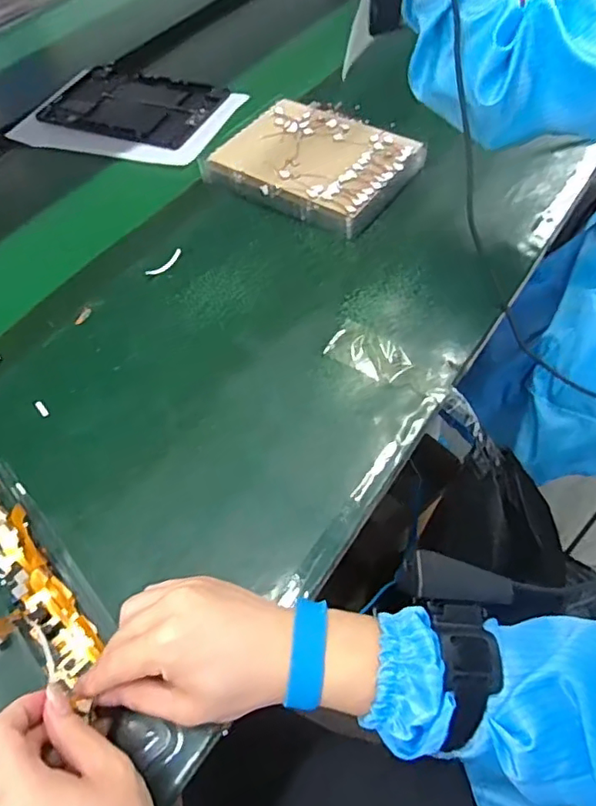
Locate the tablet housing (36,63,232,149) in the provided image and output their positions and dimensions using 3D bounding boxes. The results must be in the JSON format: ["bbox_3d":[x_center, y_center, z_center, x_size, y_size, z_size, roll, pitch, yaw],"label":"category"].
[{"bbox_3d":[-0.234,-0.423,0.803,0.249,0.008,0.155,21,58,20],"label":"tablet housing"}]

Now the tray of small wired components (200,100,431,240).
[{"bbox_3d":[0.019,-0.281,0.661,0.218,0.038,0.170,31,62,25],"label":"tray of small wired components"}]

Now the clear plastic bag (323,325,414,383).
[{"bbox_3d":[0.064,-0.046,0.506,0.071,0.004,0.048,30,62,25],"label":"clear plastic bag"}]

